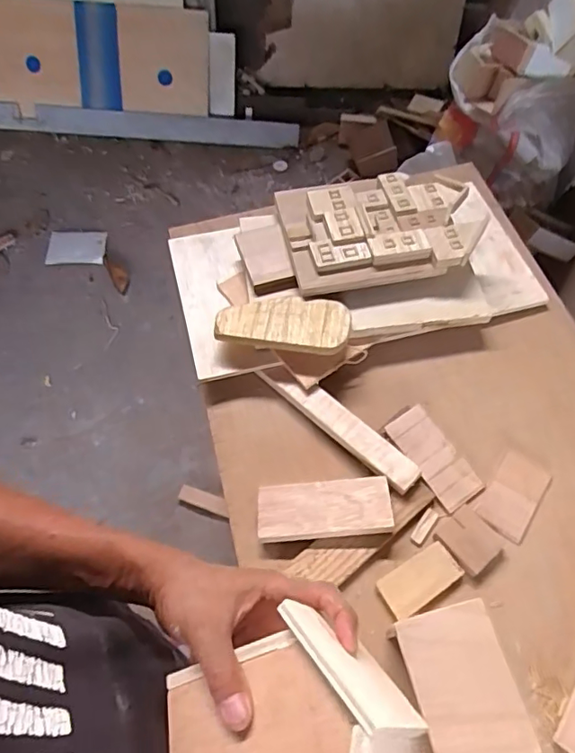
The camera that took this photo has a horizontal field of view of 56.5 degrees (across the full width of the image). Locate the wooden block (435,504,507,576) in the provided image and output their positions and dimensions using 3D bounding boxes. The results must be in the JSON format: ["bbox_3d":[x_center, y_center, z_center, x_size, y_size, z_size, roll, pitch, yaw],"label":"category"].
[{"bbox_3d":[0.205,0.183,0.601,0.057,0.008,0.061,-34,65,-19],"label":"wooden block"}]

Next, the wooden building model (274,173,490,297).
[{"bbox_3d":[0.140,-0.217,0.762,0.289,0.035,0.188,-8,60,-5],"label":"wooden building model"}]

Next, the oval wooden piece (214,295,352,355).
[{"bbox_3d":[-0.003,-0.072,0.704,0.169,0.022,0.077,8,59,5],"label":"oval wooden piece"}]

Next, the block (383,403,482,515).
[{"bbox_3d":[0.178,0.097,0.649,0.057,0.016,0.124,-30,64,-17],"label":"block"}]

